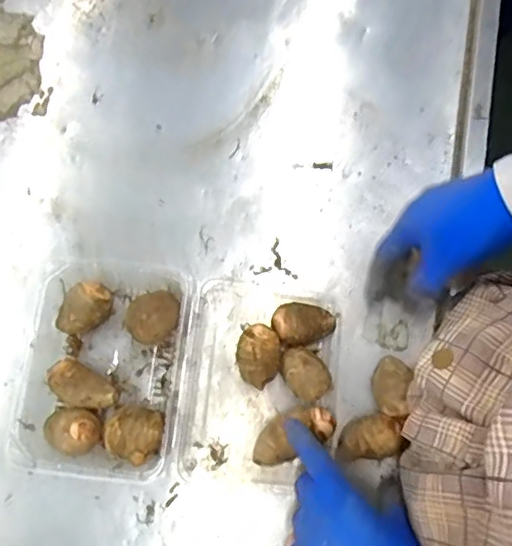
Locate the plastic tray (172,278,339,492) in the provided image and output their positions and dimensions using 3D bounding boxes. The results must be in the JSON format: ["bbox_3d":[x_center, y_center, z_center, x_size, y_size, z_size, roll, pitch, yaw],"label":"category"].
[{"bbox_3d":[0.003,0.092,0.479,0.131,0.049,0.172,7,78,2],"label":"plastic tray"}]

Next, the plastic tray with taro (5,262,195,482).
[{"bbox_3d":[-0.133,0.078,0.484,0.141,0.049,0.171,8,78,2],"label":"plastic tray with taro"}]

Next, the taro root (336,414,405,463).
[{"bbox_3d":[0.094,0.137,0.472,0.056,0.039,0.033,-10,78,-2],"label":"taro root"}]

